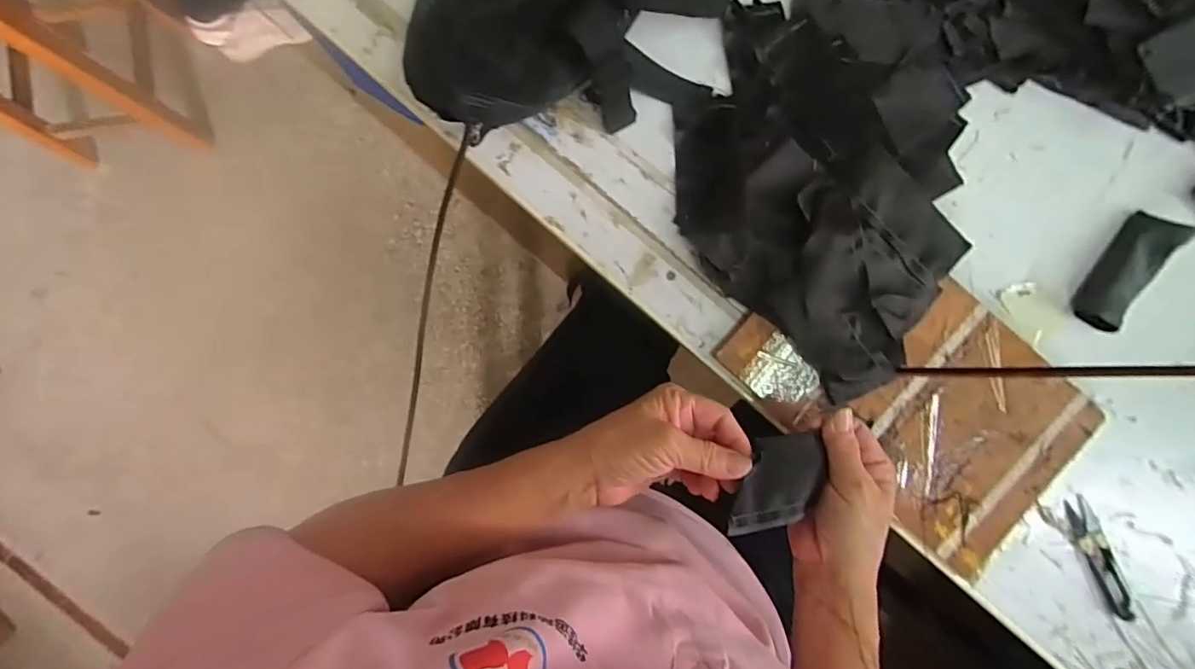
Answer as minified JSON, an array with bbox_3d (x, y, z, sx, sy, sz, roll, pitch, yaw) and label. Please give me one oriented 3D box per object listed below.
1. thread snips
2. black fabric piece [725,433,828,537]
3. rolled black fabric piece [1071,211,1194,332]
[{"bbox_3d":[0.405,0.179,0.443,0.021,0.008,0.101,-25,89,-2],"label":"thread snips"},{"bbox_3d":[0.116,0.096,0.360,0.083,0.012,0.056,5,84,-26],"label":"black fabric piece"},{"bbox_3d":[0.423,-0.052,0.438,0.038,0.023,0.100,40,88,0],"label":"rolled black fabric piece"}]

